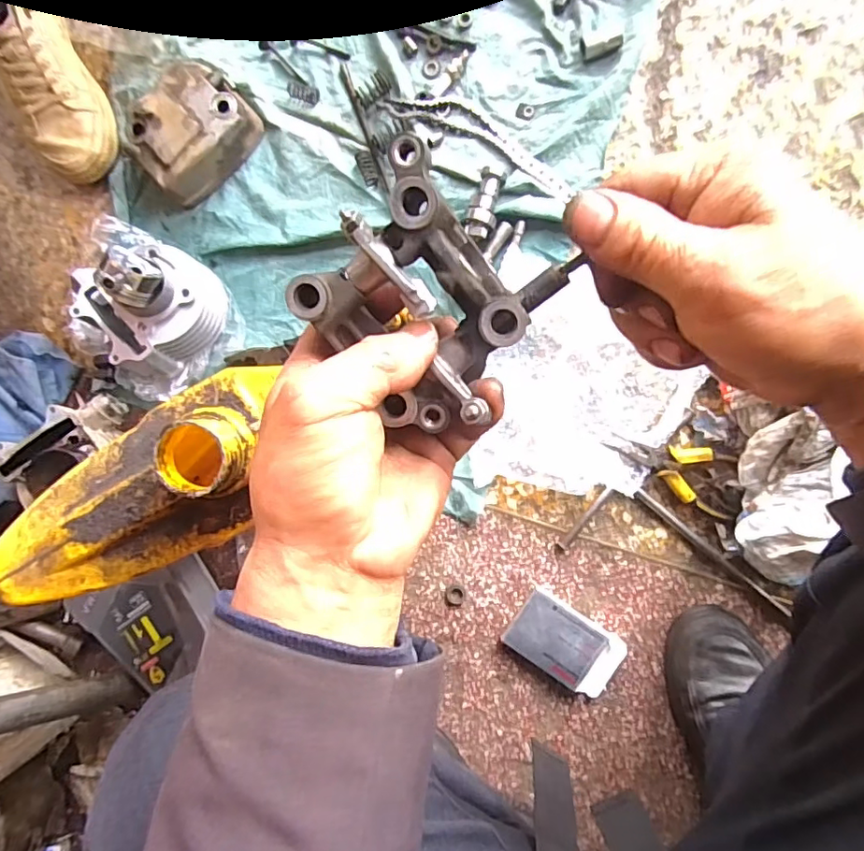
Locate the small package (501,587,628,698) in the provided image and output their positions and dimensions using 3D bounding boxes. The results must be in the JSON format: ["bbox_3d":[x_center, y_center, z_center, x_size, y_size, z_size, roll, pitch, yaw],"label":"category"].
[{"bbox_3d":[0.136,0.225,0.558,0.111,0.020,0.072,33,95,6],"label":"small package"}]

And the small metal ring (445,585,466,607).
[{"bbox_3d":[0.025,0.181,0.580,0.020,0.004,0.022,0,91,8],"label":"small metal ring"}]

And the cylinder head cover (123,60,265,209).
[{"bbox_3d":[-0.260,-0.316,0.588,0.132,0.047,0.102,-42,86,7],"label":"cylinder head cover"}]

